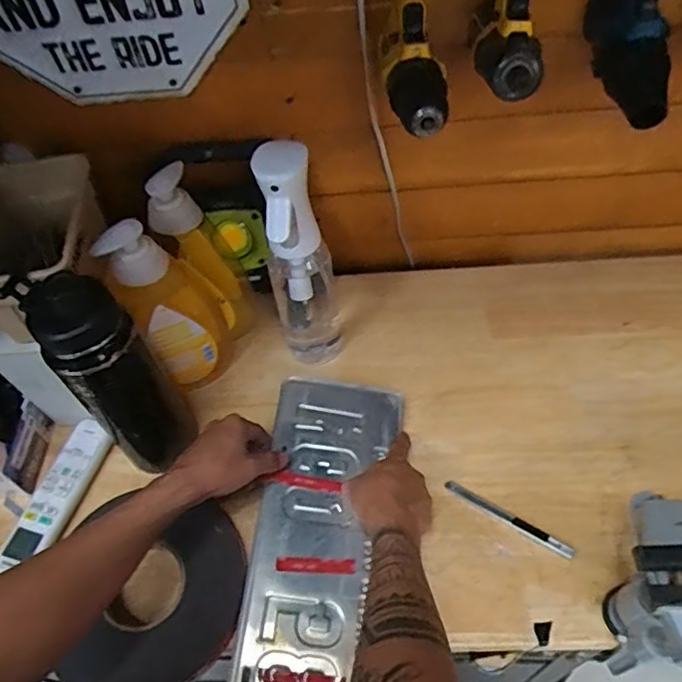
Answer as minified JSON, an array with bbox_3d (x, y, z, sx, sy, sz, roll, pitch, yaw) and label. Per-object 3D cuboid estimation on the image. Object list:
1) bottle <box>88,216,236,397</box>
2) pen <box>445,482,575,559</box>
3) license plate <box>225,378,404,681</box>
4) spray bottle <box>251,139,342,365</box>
[{"bbox_3d":[-0.169,-0.028,0.620,0.085,0.245,0.048,-29,58,-15],"label":"bottle"},{"bbox_3d":[0.165,0.175,0.591,0.133,0.009,0.013,27,62,22],"label":"pen"},{"bbox_3d":[-0.032,0.209,0.574,0.121,0.012,0.379,10,57,4],"label":"license plate"},{"bbox_3d":[-0.044,-0.088,0.629,0.070,0.277,0.094,-11,55,-3],"label":"spray bottle"}]

